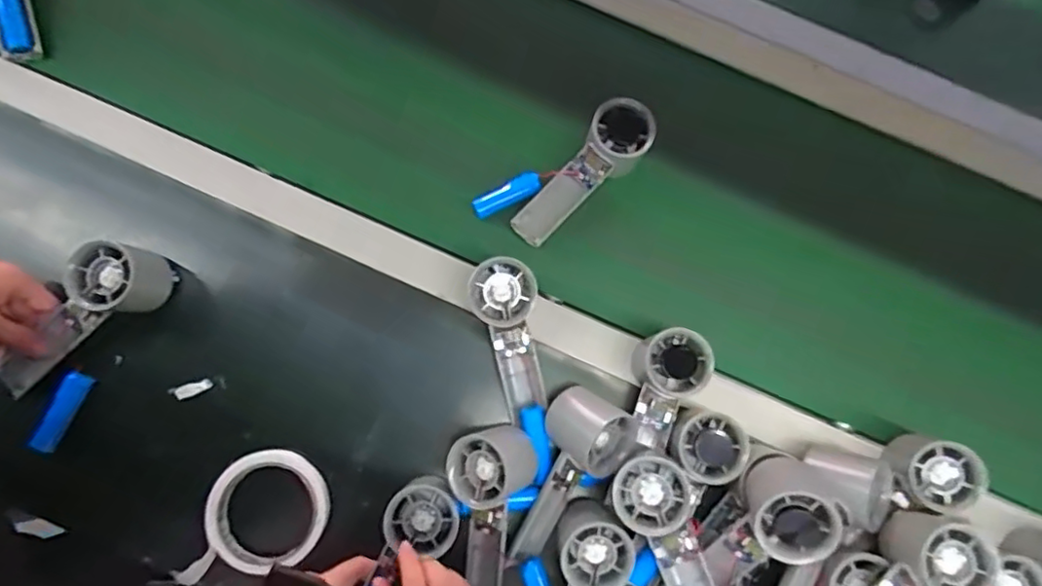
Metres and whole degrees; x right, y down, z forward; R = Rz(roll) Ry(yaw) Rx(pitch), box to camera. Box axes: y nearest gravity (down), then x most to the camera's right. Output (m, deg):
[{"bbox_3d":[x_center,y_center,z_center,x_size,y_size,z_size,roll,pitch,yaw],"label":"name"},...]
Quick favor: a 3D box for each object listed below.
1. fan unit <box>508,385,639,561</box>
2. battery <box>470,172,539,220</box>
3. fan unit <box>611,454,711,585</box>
[{"bbox_3d":[0.060,0.118,0.520,0.068,0.052,0.061,21,90,36],"label":"fan unit"},{"bbox_3d":[-0.013,-0.092,0.573,0.067,0.021,0.020,-26,80,-7],"label":"battery"},{"bbox_3d":[0.122,0.200,0.461,0.052,0.043,0.158,-25,80,-7],"label":"fan unit"}]

